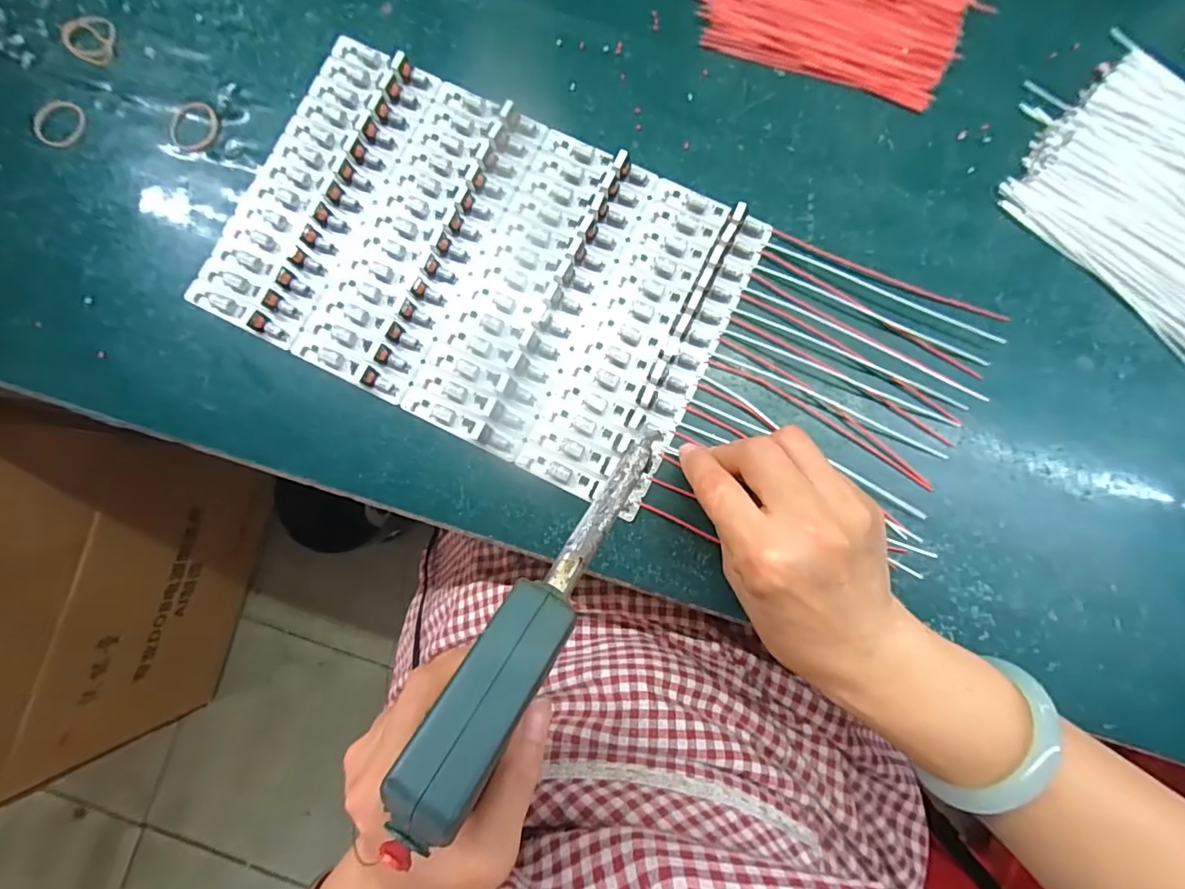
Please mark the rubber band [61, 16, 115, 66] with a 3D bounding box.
[{"bbox_3d":[-0.319,-0.259,0.338,0.039,0.004,0.030,41,87,5],"label":"rubber band"}]

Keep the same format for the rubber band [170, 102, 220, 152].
[{"bbox_3d":[-0.244,-0.195,0.327,0.032,0.007,0.032,30,86,5],"label":"rubber band"}]

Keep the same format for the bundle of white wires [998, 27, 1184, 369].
[{"bbox_3d":[0.316,-0.135,0.291,0.104,0.029,0.166,-41,84,-3],"label":"bundle of white wires"}]

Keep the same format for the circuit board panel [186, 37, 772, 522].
[{"bbox_3d":[-0.065,-0.105,0.313,0.290,0.012,0.186,26,85,4],"label":"circuit board panel"}]

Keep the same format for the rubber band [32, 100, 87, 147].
[{"bbox_3d":[-0.333,-0.201,0.333,0.032,0.006,0.030,26,85,4],"label":"rubber band"}]

